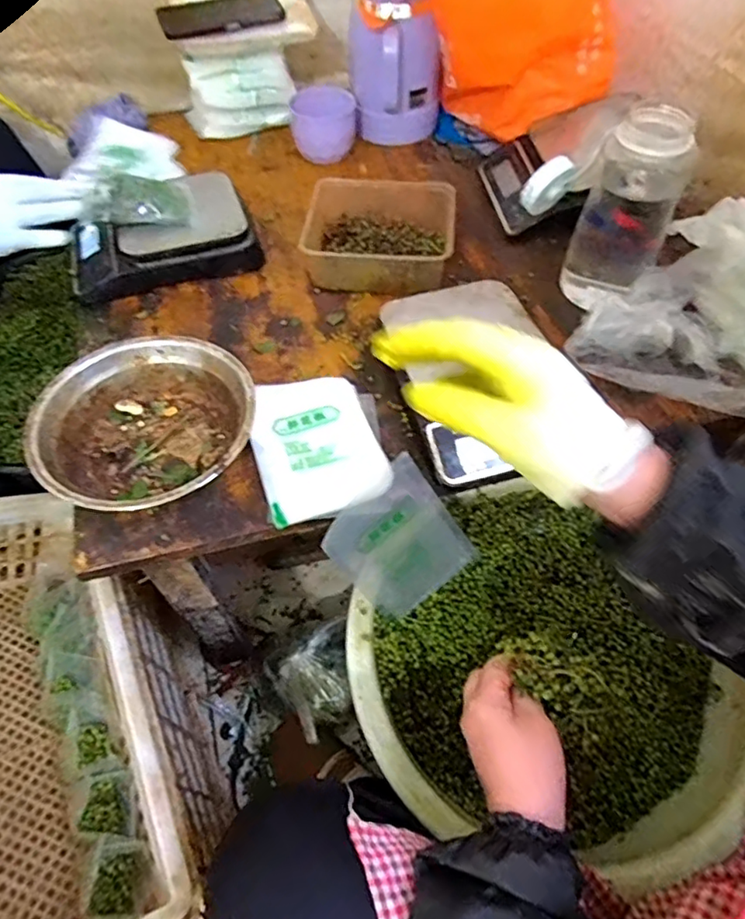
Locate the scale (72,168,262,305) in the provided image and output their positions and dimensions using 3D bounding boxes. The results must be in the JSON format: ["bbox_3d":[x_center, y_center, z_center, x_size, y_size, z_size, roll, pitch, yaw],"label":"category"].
[{"bbox_3d":[-0.251,-0.269,0.691,0.218,0.061,0.140,-17,58,-10],"label":"scale"}]

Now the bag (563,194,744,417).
[{"bbox_3d":[0.343,-0.134,0.557,0.224,0.119,0.196,34,63,22],"label":"bag"}]

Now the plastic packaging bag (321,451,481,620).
[{"bbox_3d":[0.027,0.080,0.541,0.110,0.142,0.021,-39,34,-7],"label":"plastic packaging bag"}]

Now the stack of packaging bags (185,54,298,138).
[{"bbox_3d":[-0.193,-0.541,0.852,0.157,0.103,0.057,-5,51,1],"label":"stack of packaging bags"}]

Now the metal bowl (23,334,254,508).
[{"bbox_3d":[-0.198,-0.024,0.527,0.183,0.063,0.181,-1,56,1],"label":"metal bowl"}]

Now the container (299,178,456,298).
[{"bbox_3d":[0.008,-0.264,0.689,0.172,0.057,0.150,5,56,5],"label":"container"}]

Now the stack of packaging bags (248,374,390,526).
[{"bbox_3d":[-0.050,-0.016,0.548,0.115,0.014,0.155,-11,57,-6],"label":"stack of packaging bags"}]

